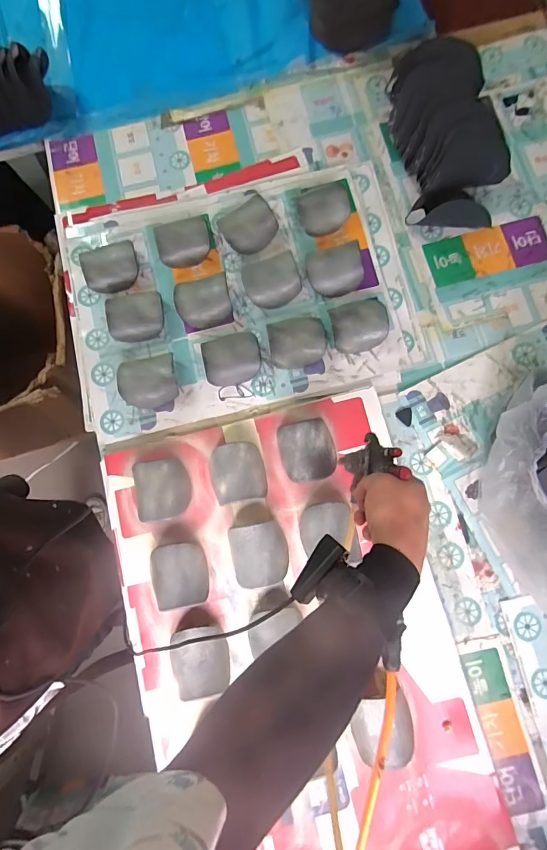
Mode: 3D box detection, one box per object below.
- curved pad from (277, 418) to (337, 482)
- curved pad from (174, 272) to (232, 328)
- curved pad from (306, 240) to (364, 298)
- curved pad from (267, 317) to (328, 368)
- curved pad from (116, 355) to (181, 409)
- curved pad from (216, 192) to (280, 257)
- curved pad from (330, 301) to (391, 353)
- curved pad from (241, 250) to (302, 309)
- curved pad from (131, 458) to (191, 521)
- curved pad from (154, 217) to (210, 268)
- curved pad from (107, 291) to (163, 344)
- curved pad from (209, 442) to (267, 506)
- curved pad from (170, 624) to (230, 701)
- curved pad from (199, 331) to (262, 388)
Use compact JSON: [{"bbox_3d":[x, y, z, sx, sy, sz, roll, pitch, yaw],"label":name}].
[{"bbox_3d":[0.053,0.042,0.641,0.082,0.049,0.088,-11,79,-1],"label":"curved pad"},{"bbox_3d":[-0.119,-0.208,0.700,0.089,0.031,0.076,-13,79,-2],"label":"curved pad"},{"bbox_3d":[0.105,-0.259,0.693,0.091,0.022,0.077,-15,103,3],"label":"curved pad"},{"bbox_3d":[0.038,-0.140,0.674,0.092,0.041,0.084,-7,79,-1],"label":"curved pad"},{"bbox_3d":[-0.204,-0.070,0.672,0.092,0.033,0.079,-9,79,-1],"label":"curved pad"},{"bbox_3d":[-0.041,-0.344,0.712,0.092,0.036,0.082,-35,80,-6],"label":"curved pad"},{"bbox_3d":[0.140,-0.167,0.678,0.094,0.040,0.085,-16,79,-2],"label":"curved pad"},{"bbox_3d":[-0.004,-0.244,0.694,0.091,0.037,0.082,-18,79,-3],"label":"curved pad"},{"bbox_3d":[-0.171,0.102,0.649,0.087,0.043,0.089,-11,79,-1],"label":"curved pad"},{"bbox_3d":[-0.158,-0.330,0.725,0.093,0.039,0.090,-10,79,-1],"label":"curved pad"},{"bbox_3d":[-0.231,-0.181,0.691,0.088,0.021,0.077,-7,104,-12],"label":"curved pad"},{"bbox_3d":[-0.055,0.074,0.641,0.082,0.041,0.087,-11,79,-1],"label":"curved pad"},{"bbox_3d":[-0.106,0.341,0.594,0.083,0.039,0.089,-15,79,-2],"label":"curved pad"},{"bbox_3d":[-0.067,-0.111,0.671,0.091,0.038,0.086,-8,79,-1],"label":"curved pad"}]

